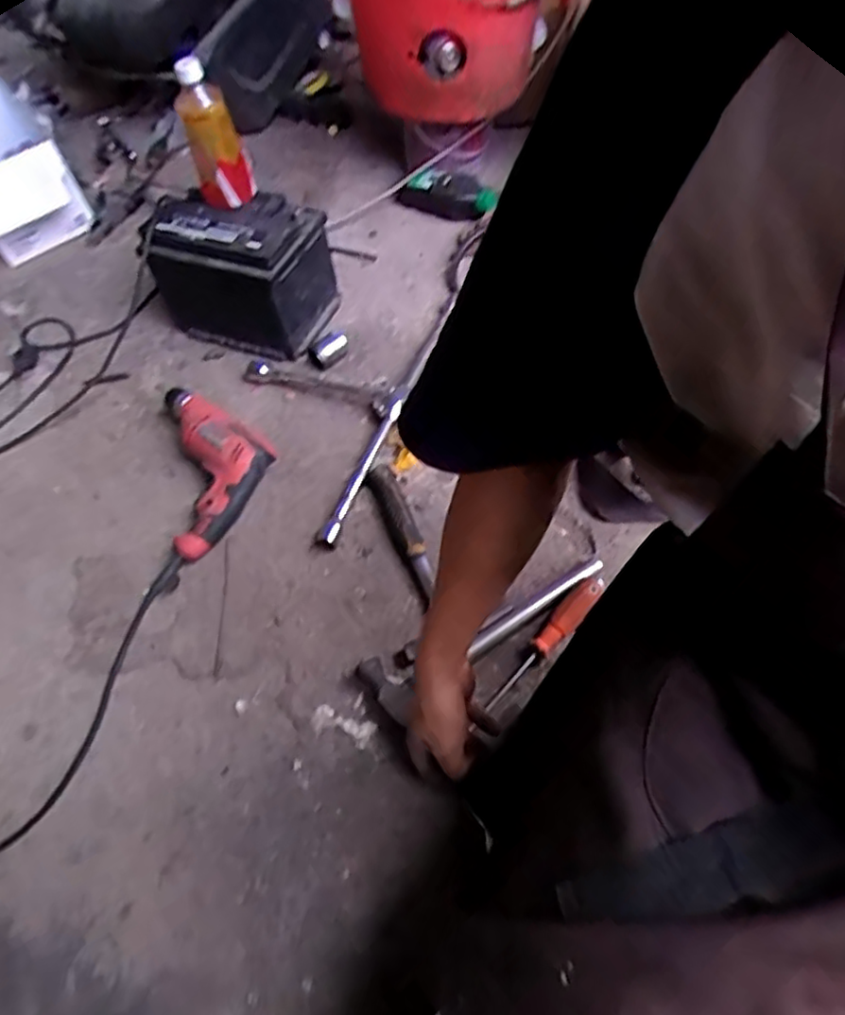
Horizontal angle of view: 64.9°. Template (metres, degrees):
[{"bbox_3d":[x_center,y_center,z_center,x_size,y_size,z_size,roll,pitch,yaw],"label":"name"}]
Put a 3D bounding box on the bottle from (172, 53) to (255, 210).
[{"bbox_3d":[-0.279,-0.495,0.901,0.073,0.187,0.082,-14,56,-8],"label":"bottle"}]

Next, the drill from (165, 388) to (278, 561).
[{"bbox_3d":[-0.282,-0.069,0.926,0.156,0.082,0.278,-11,56,-6],"label":"drill"}]

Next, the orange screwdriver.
[{"bbox_3d":[0.135,0.163,0.772,0.033,0.025,0.225,39,78,25],"label":"orange screwdriver"}]

